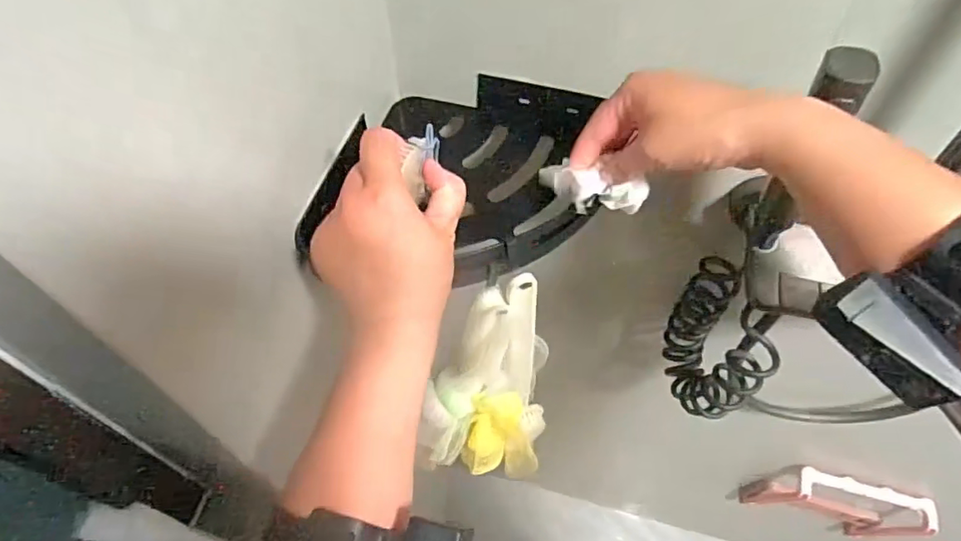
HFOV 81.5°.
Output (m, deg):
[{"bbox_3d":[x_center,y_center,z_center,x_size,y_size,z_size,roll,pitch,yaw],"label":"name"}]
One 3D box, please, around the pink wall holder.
[{"bbox_3d":[0.640,0.427,1.013,0.252,0.223,0.069,9,55,7],"label":"pink wall holder"}]

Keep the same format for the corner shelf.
[{"bbox_3d":[-0.011,-0.083,0.457,0.194,0.040,0.214,12,55,9],"label":"corner shelf"}]

